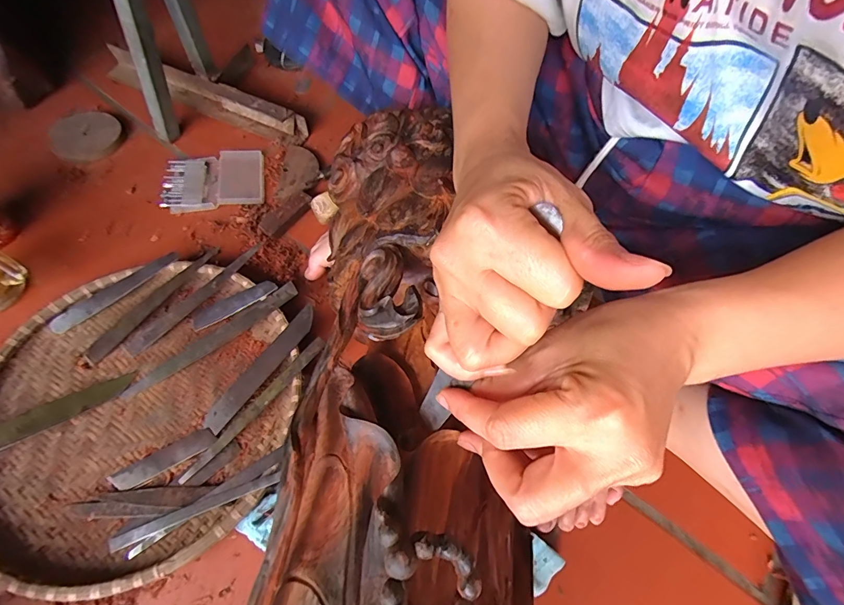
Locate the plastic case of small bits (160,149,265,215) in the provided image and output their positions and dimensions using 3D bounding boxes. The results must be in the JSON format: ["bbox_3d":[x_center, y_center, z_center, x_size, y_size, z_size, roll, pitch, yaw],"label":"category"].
[{"bbox_3d":[-0.307,-0.184,0.581,0.137,0.013,0.102,-7,65,-5],"label":"plastic case of small bits"}]

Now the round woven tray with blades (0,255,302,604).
[{"bbox_3d":[-0.305,0.108,0.426,0.334,0.033,0.325,1,65,-1],"label":"round woven tray with blades"}]

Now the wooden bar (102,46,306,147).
[{"bbox_3d":[-0.343,-0.331,0.627,0.342,0.055,0.036,20,66,8],"label":"wooden bar"}]

